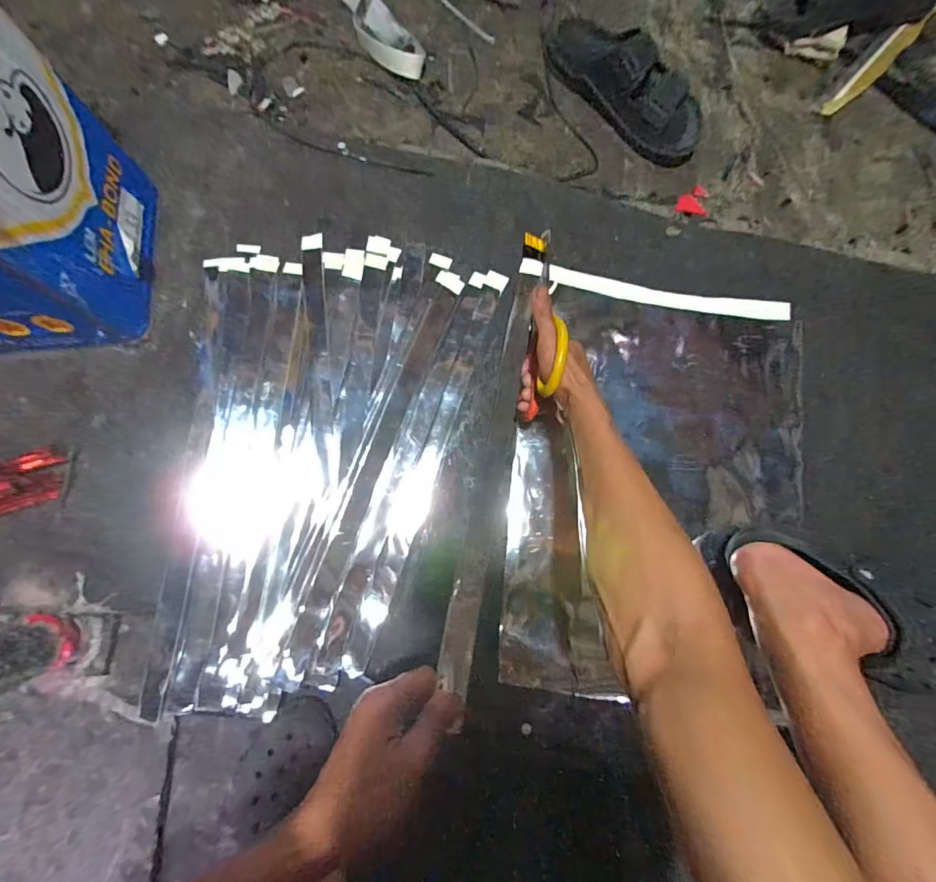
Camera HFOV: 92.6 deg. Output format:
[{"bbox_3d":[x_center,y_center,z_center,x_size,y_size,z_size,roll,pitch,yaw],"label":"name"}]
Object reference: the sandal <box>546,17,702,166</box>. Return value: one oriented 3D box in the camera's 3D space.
[{"bbox_3d":[0.230,-0.526,0.656,0.088,0.063,0.278,-42,81,-10],"label":"sandal"}]

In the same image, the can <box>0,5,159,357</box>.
[{"bbox_3d":[-0.509,-0.245,0.457,0.224,0.248,0.227,-3,77,-2],"label":"can"}]

